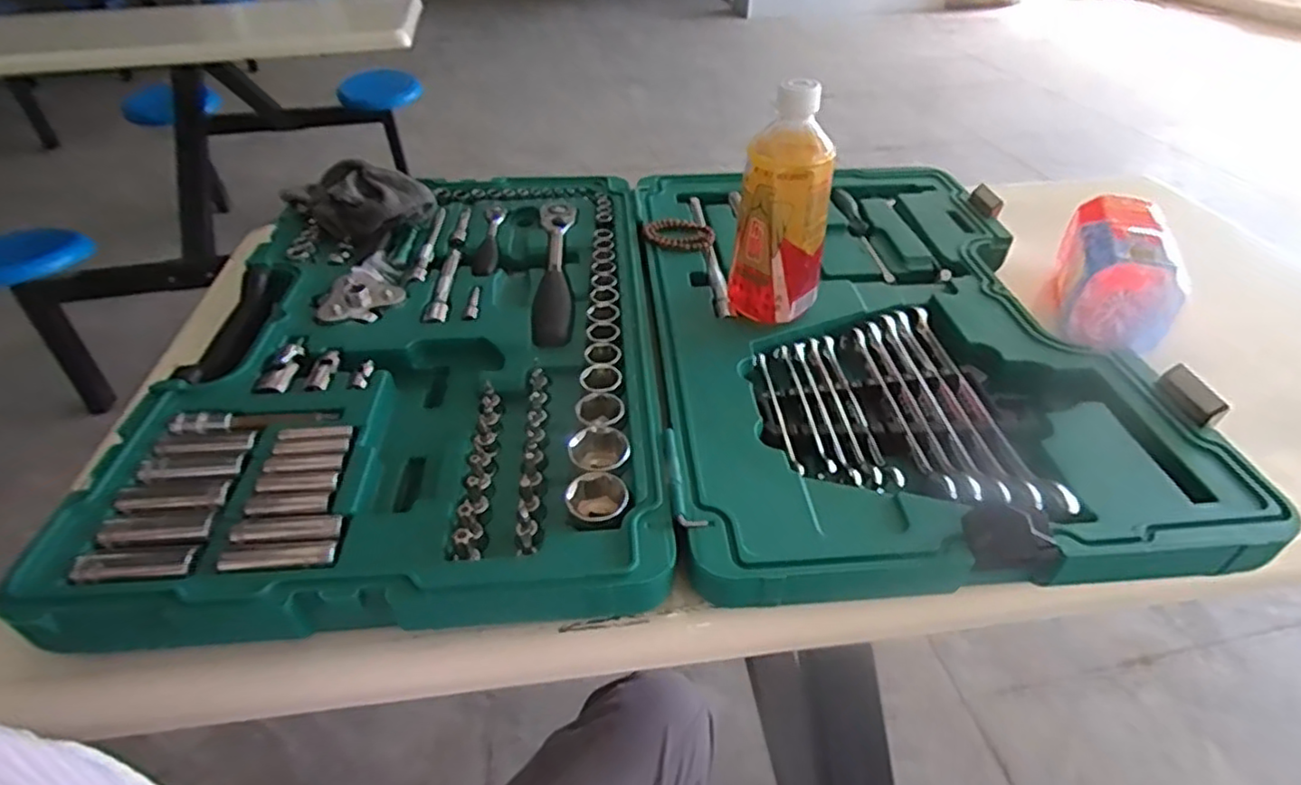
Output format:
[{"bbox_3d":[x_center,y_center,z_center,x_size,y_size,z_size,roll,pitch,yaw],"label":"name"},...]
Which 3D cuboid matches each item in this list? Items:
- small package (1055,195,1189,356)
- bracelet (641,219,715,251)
[{"bbox_3d":[0.438,-0.119,0.611,0.084,0.077,0.160,17,44,19],"label":"small package"},{"bbox_3d":[0.031,-0.163,0.670,0.069,0.008,0.063,0,41,0],"label":"bracelet"}]

